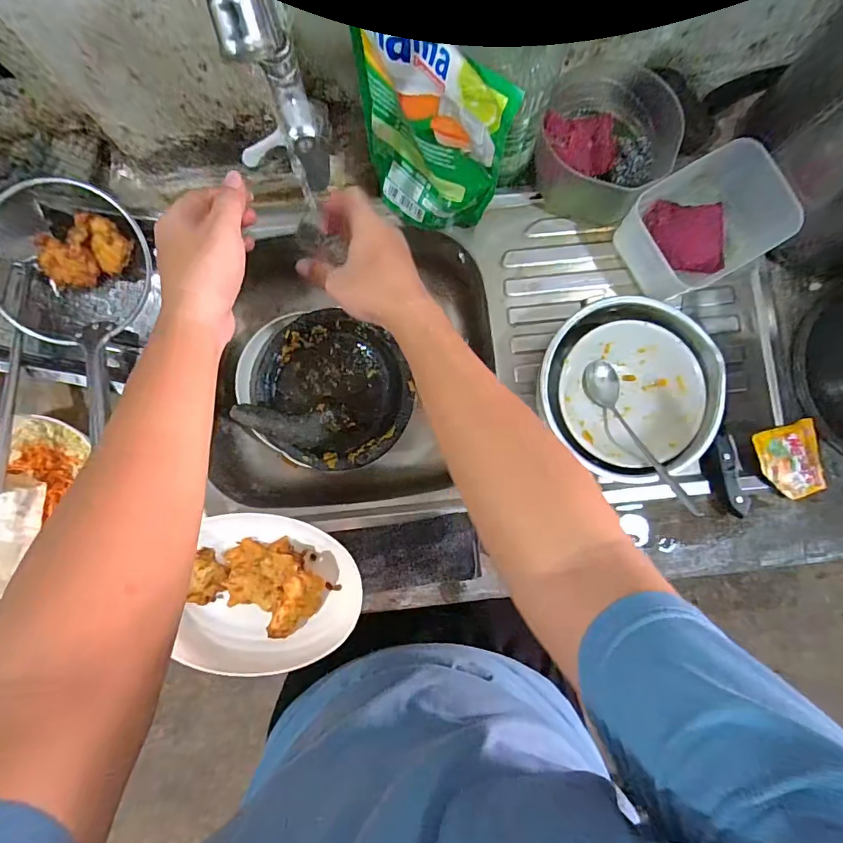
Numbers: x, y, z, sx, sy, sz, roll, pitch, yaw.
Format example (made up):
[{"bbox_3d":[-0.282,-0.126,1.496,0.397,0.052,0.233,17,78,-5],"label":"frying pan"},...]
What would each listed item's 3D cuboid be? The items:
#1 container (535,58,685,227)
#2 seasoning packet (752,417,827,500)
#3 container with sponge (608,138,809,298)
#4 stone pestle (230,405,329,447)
[{"bbox_3d":[0.207,-0.318,0.551,0.139,0.089,0.148,0,85,-1],"label":"container"},{"bbox_3d":[0.432,0.048,0.550,0.079,0.020,0.084,-18,85,-3],"label":"seasoning packet"},{"bbox_3d":[0.318,-0.225,0.546,0.170,0.080,0.128,-29,86,-4],"label":"container with sponge"},{"bbox_3d":[-0.168,0.006,0.571,0.120,0.036,0.041,8,84,-1],"label":"stone pestle"}]

